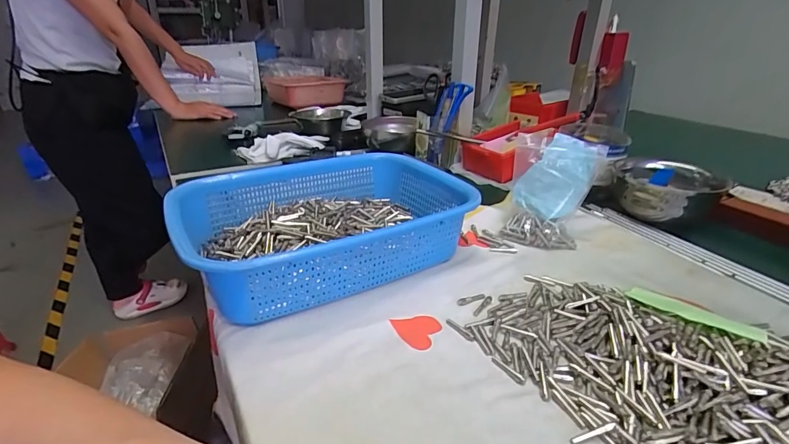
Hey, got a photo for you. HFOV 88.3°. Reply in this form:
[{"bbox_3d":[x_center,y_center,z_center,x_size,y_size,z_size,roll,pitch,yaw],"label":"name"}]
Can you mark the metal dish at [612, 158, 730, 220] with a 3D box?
[{"bbox_3d":[0.347,-0.035,0.523,0.112,0.062,0.113,11,27,18],"label":"metal dish"}]

